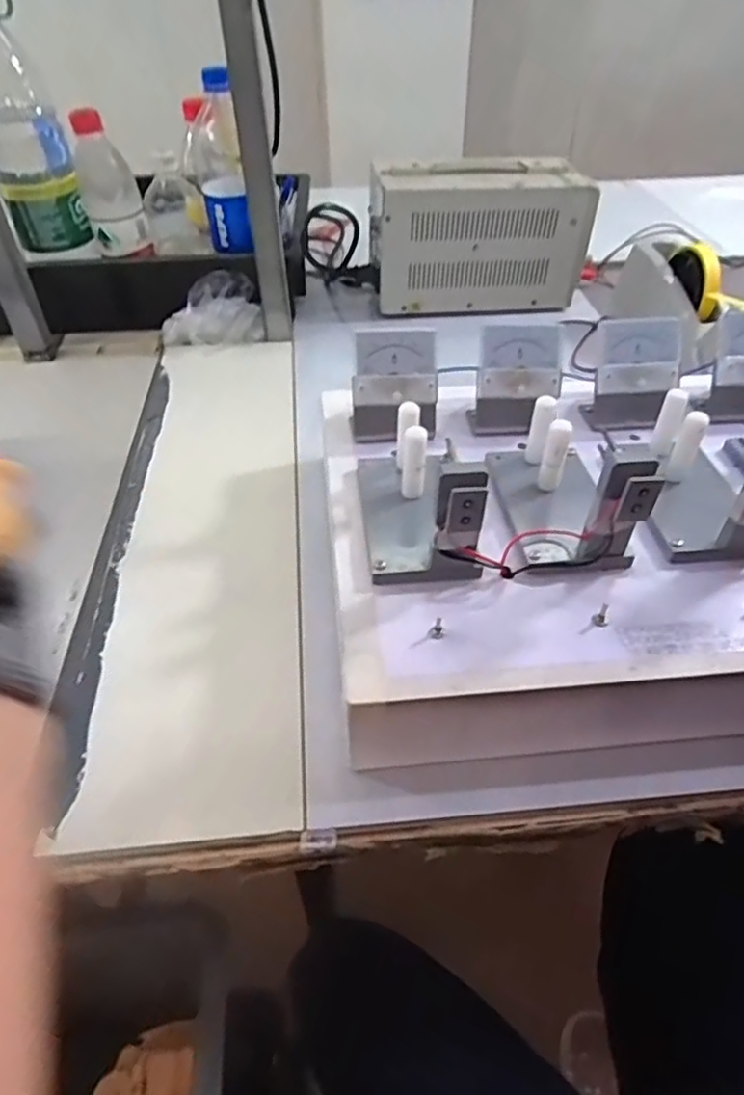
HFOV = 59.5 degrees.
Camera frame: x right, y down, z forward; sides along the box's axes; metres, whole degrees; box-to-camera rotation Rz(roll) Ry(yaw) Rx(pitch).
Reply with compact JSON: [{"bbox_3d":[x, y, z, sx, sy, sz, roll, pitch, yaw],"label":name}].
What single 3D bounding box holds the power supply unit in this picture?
[{"bbox_3d":[0.136,-0.392,0.816,0.261,0.164,0.098,-7,44,-7],"label":"power supply unit"}]

